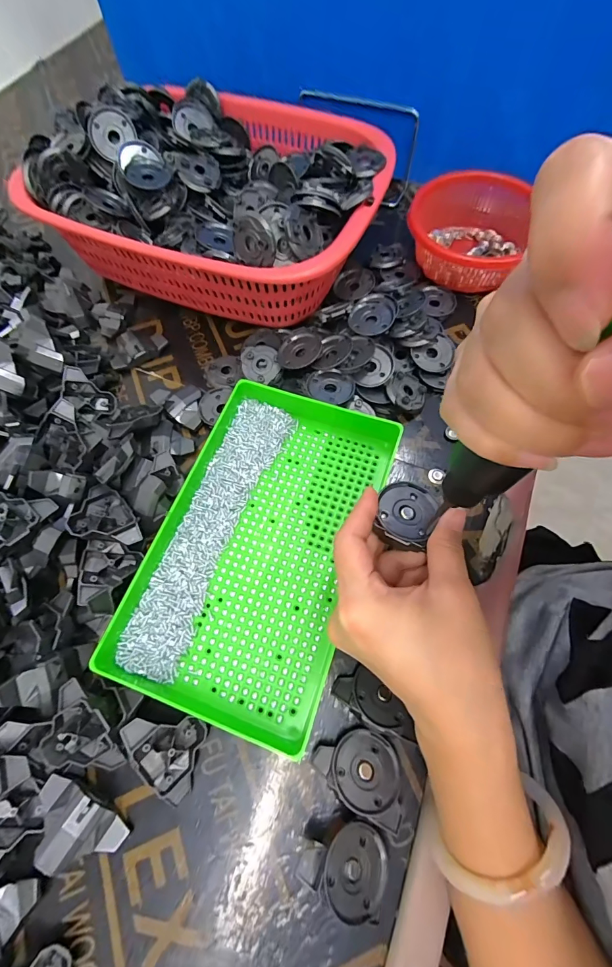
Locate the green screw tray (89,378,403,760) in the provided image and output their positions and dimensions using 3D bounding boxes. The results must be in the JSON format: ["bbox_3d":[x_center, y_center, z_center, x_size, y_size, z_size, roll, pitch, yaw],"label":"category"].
[{"bbox_3d":[-0.032,0.038,0.297,0.150,0.035,0.249,18,68,9],"label":"green screw tray"}]

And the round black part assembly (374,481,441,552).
[{"bbox_3d":[0.065,0.020,0.252,0.036,0.012,0.042,20,69,10],"label":"round black part assembly"}]

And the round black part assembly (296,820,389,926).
[{"bbox_3d":[0.026,0.221,0.225,0.051,0.029,0.039,28,70,13],"label":"round black part assembly"}]

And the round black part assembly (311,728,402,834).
[{"bbox_3d":[0.035,0.183,0.245,0.058,0.017,0.042,25,43,12],"label":"round black part assembly"}]

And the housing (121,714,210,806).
[{"bbox_3d":[-0.096,0.178,0.250,0.051,0.013,0.047,19,67,-20],"label":"housing"}]

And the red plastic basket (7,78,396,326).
[{"bbox_3d":[-0.088,-0.286,0.399,0.312,0.114,0.239,23,69,11],"label":"red plastic basket"}]

